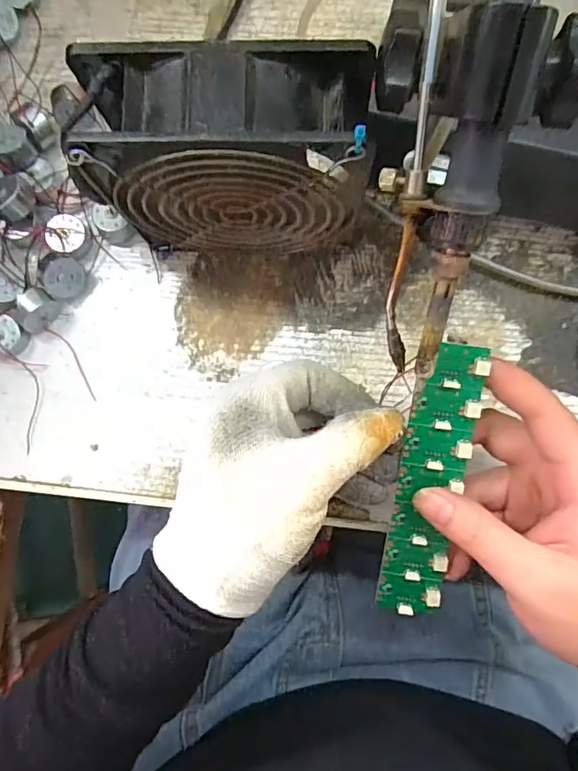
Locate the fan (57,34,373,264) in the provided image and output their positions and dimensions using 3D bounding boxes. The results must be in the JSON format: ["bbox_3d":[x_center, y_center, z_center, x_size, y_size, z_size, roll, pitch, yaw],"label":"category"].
[{"bbox_3d":[-0.025,-0.103,0.243,0.117,0.111,0.047,0,86,1],"label":"fan"}]

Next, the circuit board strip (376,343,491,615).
[{"bbox_3d":[0.067,0.049,0.241,0.030,0.008,0.137,9,103,1],"label":"circuit board strip"}]

